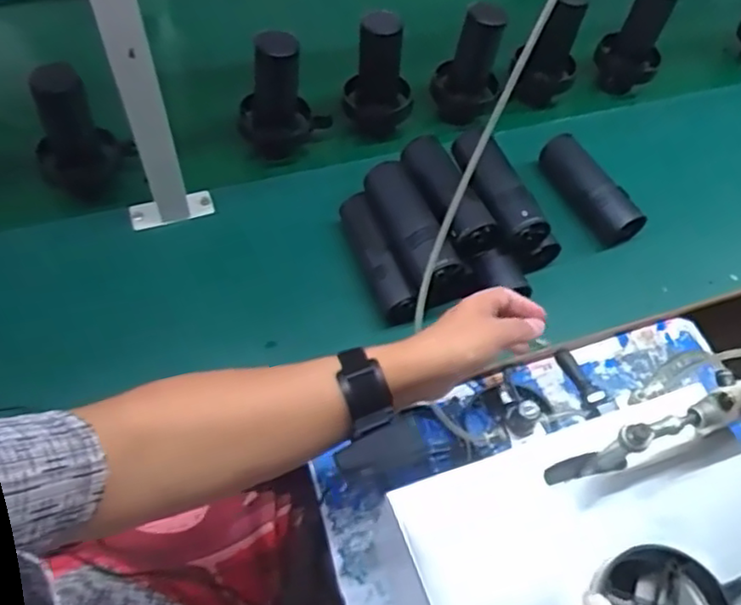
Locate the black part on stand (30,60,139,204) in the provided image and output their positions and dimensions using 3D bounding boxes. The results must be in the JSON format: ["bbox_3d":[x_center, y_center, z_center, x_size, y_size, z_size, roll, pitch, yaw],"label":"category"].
[{"bbox_3d":[-0.354,-0.205,0.768,0.106,0.183,0.085,-24,62,-19],"label":"black part on stand"}]

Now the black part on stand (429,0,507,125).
[{"bbox_3d":[0.136,-0.321,0.883,0.092,0.165,0.082,11,56,2],"label":"black part on stand"}]

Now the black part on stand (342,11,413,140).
[{"bbox_3d":[0.012,-0.302,0.851,0.094,0.160,0.076,2,57,-4],"label":"black part on stand"}]

